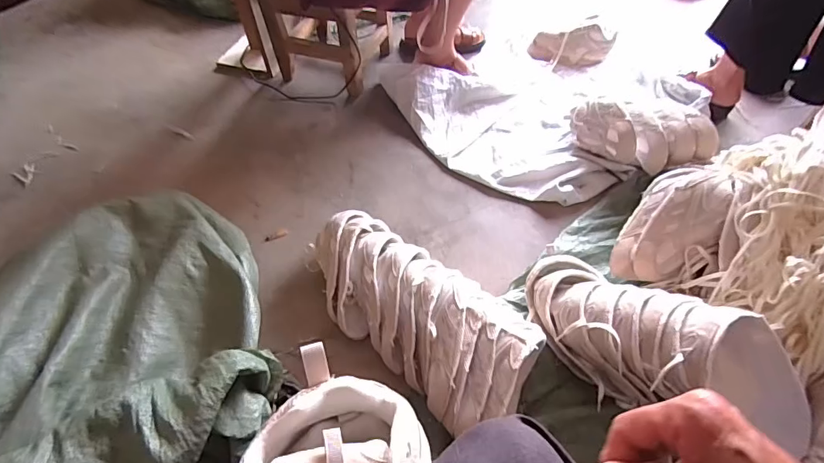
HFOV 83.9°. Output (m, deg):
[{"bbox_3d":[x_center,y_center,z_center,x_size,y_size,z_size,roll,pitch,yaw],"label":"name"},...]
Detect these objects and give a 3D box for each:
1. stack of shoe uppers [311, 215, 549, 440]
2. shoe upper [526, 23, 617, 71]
[{"bbox_3d":[-0.002,0.121,0.824,0.205,0.118,0.465,-39,60,-24],"label":"stack of shoe uppers"},{"bbox_3d":[0.476,-0.556,1.390,0.231,0.104,0.104,19,56,16],"label":"shoe upper"}]

